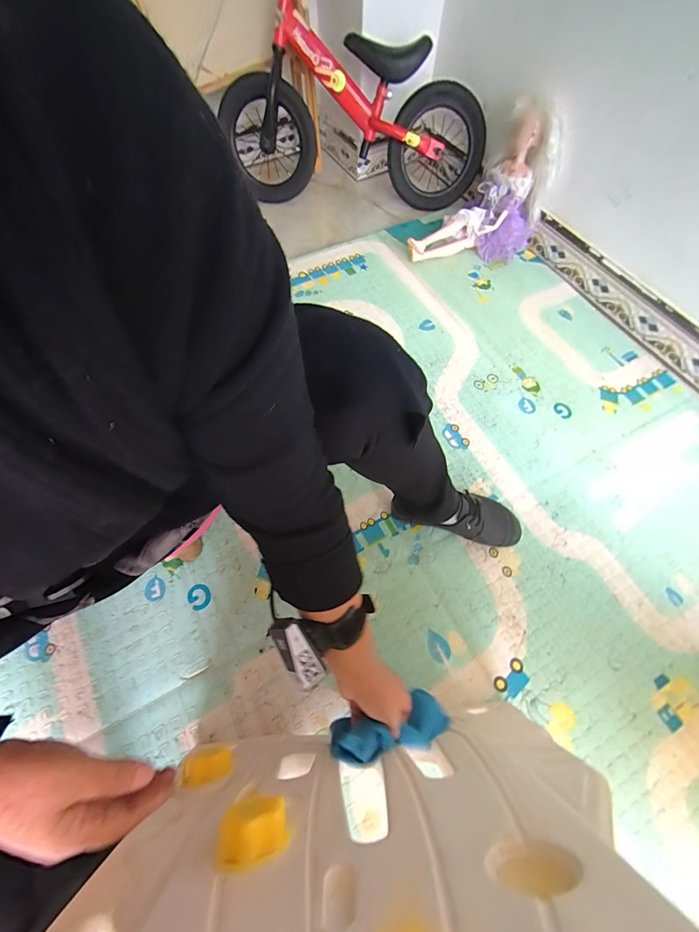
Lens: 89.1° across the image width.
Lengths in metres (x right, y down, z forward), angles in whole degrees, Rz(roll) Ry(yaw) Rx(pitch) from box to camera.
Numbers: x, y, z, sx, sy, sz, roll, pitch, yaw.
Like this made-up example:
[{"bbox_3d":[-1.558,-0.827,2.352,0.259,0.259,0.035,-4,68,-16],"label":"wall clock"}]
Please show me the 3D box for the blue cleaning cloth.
[{"bbox_3d":[0.061,0.325,0.440,0.157,0.058,0.053,7,64,-27],"label":"blue cleaning cloth"}]

